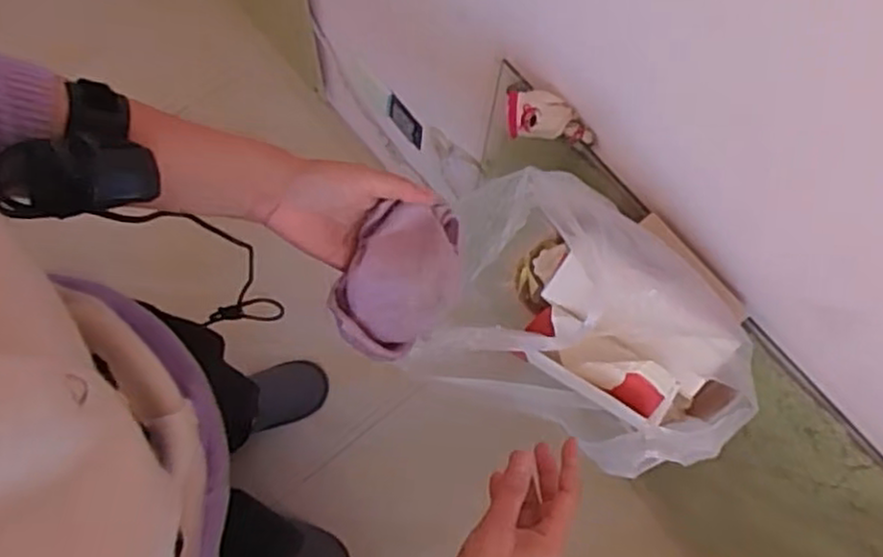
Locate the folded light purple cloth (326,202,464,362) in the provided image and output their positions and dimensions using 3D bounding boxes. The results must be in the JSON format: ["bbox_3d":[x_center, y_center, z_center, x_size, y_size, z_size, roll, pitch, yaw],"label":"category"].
[{"bbox_3d":[-0.029,-0.001,0.582,0.087,0.052,0.125,27,73,7],"label":"folded light purple cloth"}]

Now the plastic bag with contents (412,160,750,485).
[{"bbox_3d":[0.134,0.036,0.682,0.311,0.163,0.225,31,73,8],"label":"plastic bag with contents"}]

